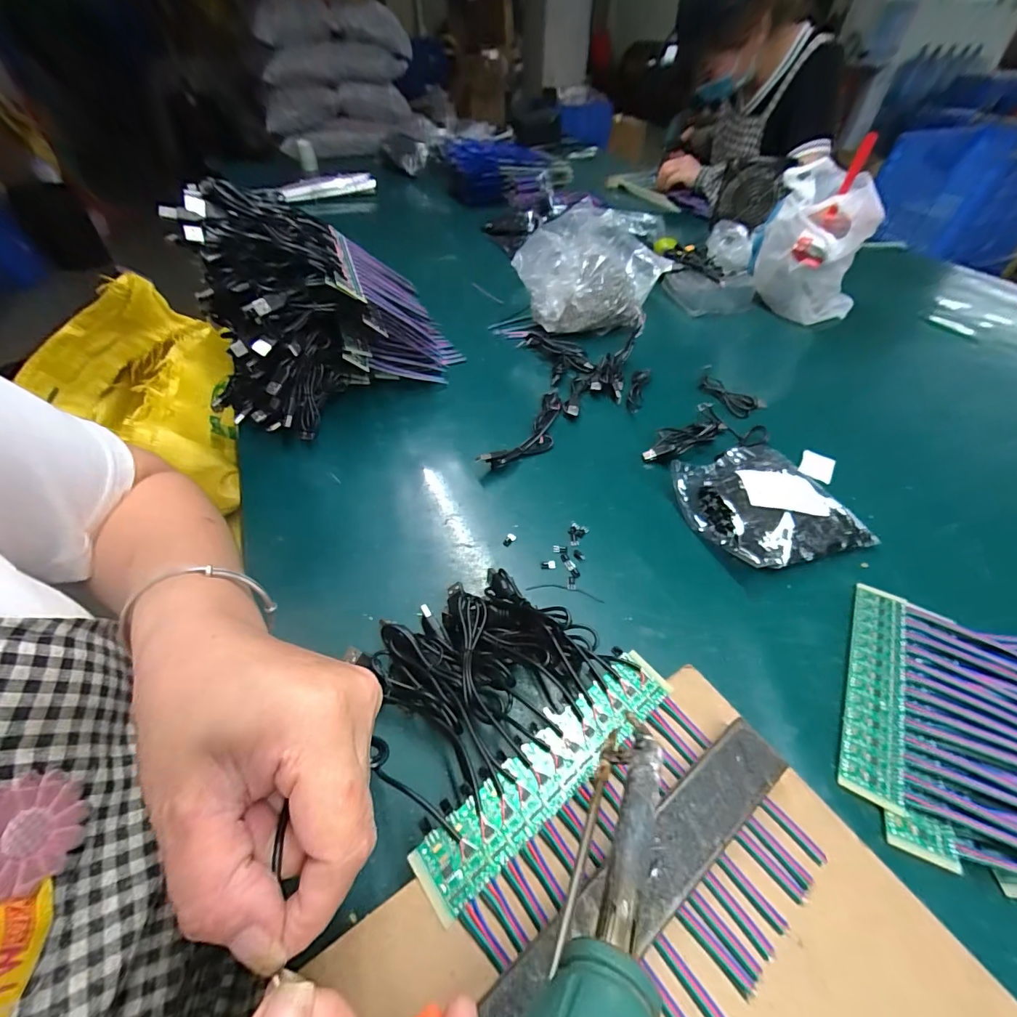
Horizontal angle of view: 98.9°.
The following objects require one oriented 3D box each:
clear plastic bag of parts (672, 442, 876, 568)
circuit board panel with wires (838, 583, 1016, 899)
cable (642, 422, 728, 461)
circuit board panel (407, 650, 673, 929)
[{"bbox_3d":[0.237,-0.009,0.407,0.138,0.032,0.135,-11,48,-11],"label":"clear plastic bag of parts"},{"bbox_3d":[0.308,0.140,0.271,0.163,0.025,0.176,22,51,18],"label":"circuit board panel with wires"},{"bbox_3d":[0.196,-0.077,0.474,0.110,0.020,0.032,-20,51,-18],"label":"cable"},{"bbox_3d":[0.025,0.137,0.236,0.162,0.004,0.033,-31,55,-26],"label":"circuit board panel"}]

